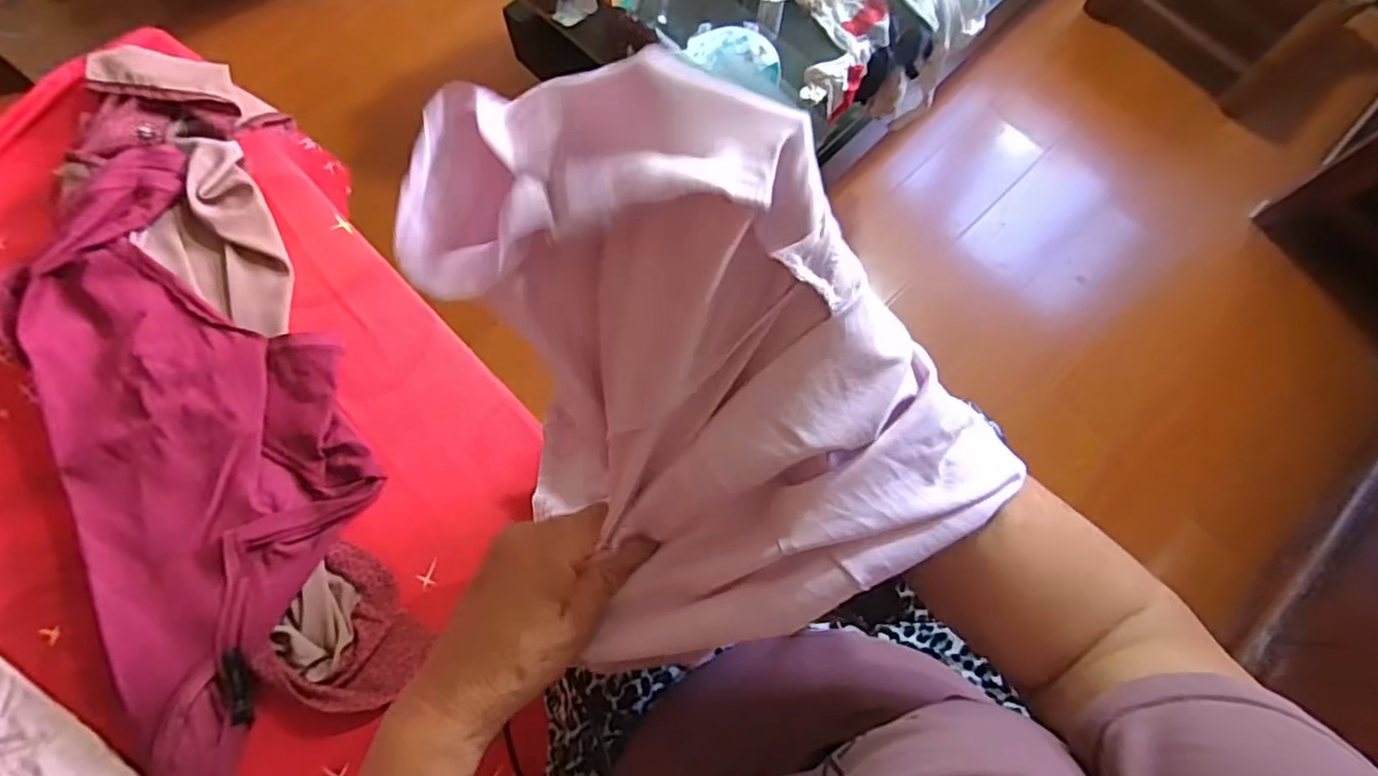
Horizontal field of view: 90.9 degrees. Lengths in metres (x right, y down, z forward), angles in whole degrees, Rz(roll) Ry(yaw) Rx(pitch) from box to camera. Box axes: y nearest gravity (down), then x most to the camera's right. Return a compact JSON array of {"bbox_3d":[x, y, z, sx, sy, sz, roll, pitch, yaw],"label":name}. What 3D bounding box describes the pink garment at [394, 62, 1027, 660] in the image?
[{"bbox_3d":[0.012,-0.012,0.298,0.194,0.162,0.219,-23,72,-8],"label":"pink garment"}]

